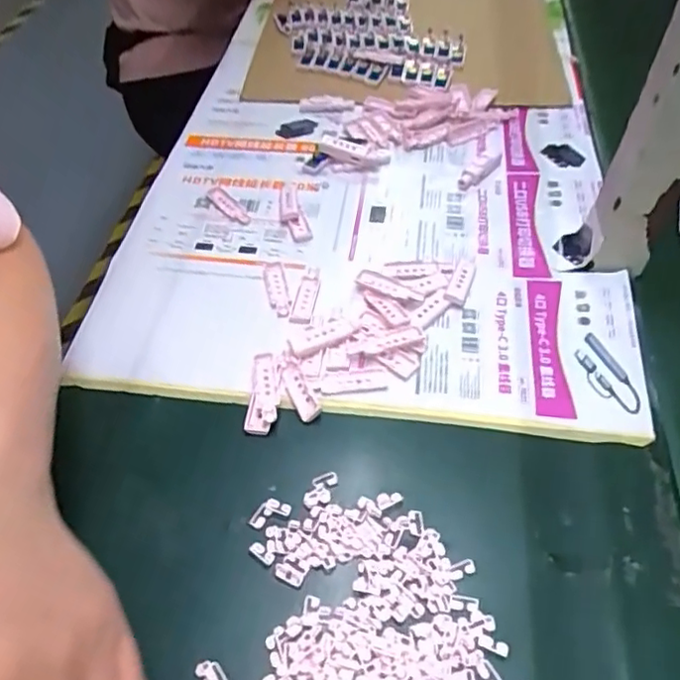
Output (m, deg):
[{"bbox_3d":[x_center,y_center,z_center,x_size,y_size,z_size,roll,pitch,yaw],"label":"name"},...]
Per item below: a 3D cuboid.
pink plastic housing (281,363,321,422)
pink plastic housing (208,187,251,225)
[{"bbox_3d":[-0.026,0.033,0.404,0.013,0.007,0.041,-24,55,-19],"label":"pink plastic housing"},{"bbox_3d":[-0.096,-0.115,0.532,0.015,0.004,0.059,-31,57,-23],"label":"pink plastic housing"}]

